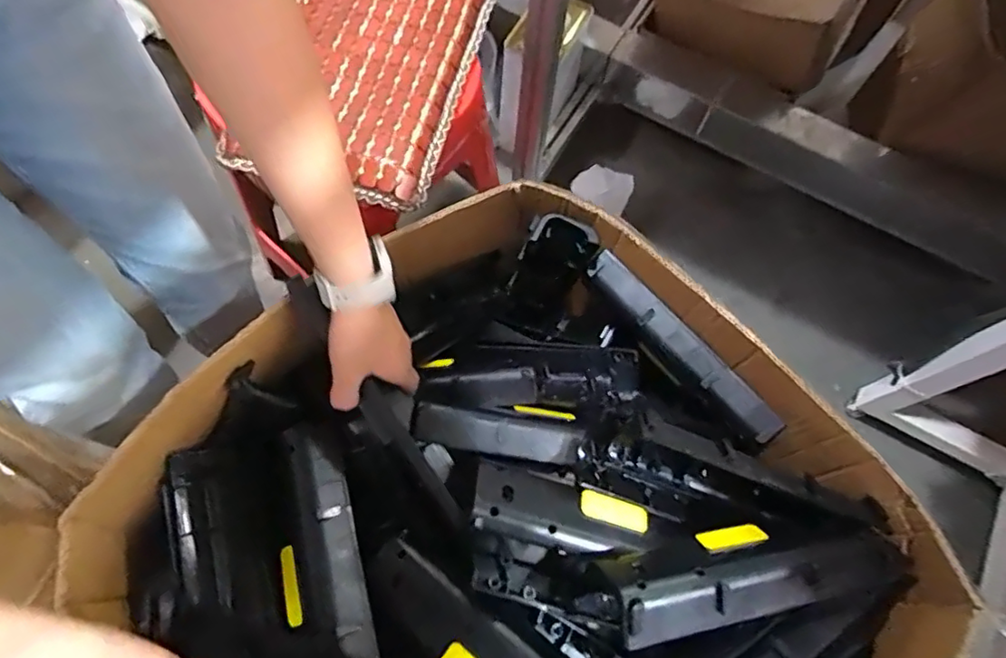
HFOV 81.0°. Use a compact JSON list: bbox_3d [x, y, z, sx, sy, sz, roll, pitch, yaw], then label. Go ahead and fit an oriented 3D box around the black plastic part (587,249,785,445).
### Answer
[{"bbox_3d":[0.179,0.019,0.603,0.028,0.050,0.239,-40,75,-17],"label":"black plastic part"}]

